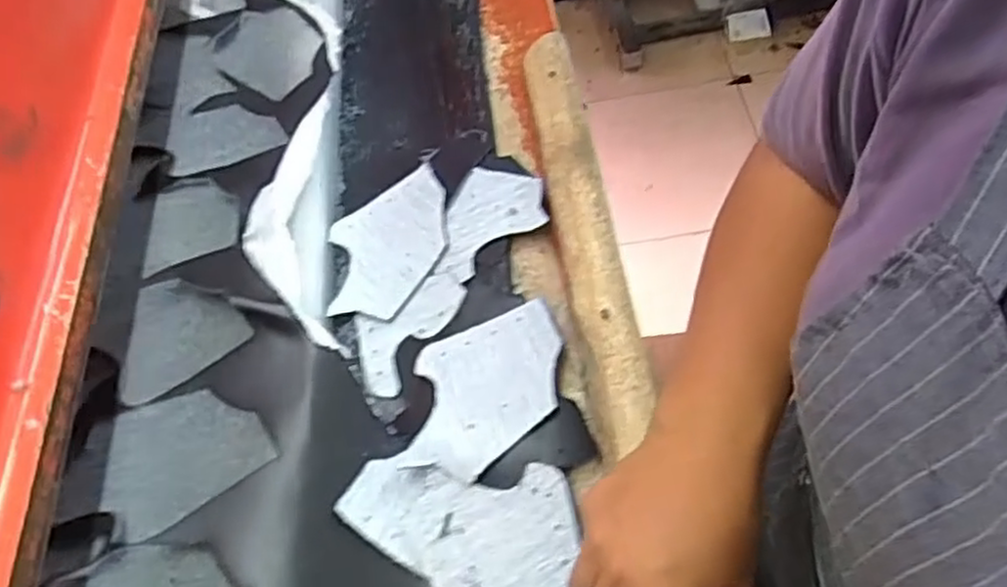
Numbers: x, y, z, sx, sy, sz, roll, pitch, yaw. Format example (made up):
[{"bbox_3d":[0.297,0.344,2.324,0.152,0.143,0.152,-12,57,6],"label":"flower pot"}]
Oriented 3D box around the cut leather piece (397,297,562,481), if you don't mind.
[{"bbox_3d":[-0.013,0.064,0.511,0.100,0.007,0.118,-4,60,17],"label":"cut leather piece"}]

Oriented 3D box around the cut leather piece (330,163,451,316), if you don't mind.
[{"bbox_3d":[-0.092,-0.039,0.602,0.116,0.009,0.106,-31,61,4],"label":"cut leather piece"}]

